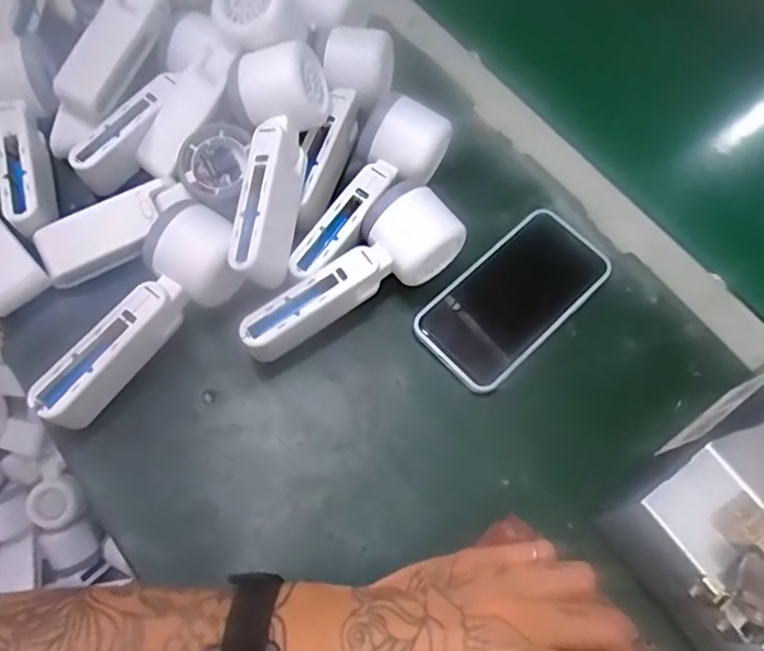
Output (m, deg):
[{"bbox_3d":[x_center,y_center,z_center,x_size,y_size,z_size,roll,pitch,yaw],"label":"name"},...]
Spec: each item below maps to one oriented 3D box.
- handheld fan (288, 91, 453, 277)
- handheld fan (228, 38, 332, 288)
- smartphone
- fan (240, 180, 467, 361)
[{"bbox_3d":[-0.015,-0.093,0.436,0.055,0.055,0.159,34,69,11],"label":"handheld fan"},{"bbox_3d":[-0.073,-0.109,0.404,0.054,0.047,0.163,6,81,-1],"label":"handheld fan"},{"bbox_3d":[0.095,-0.020,0.437,0.146,0.010,0.075,-41,75,-18],"label":"smartphone"},{"bbox_3d":[-0.022,-0.032,0.410,0.159,0.054,0.053,-36,73,-17],"label":"fan"}]

